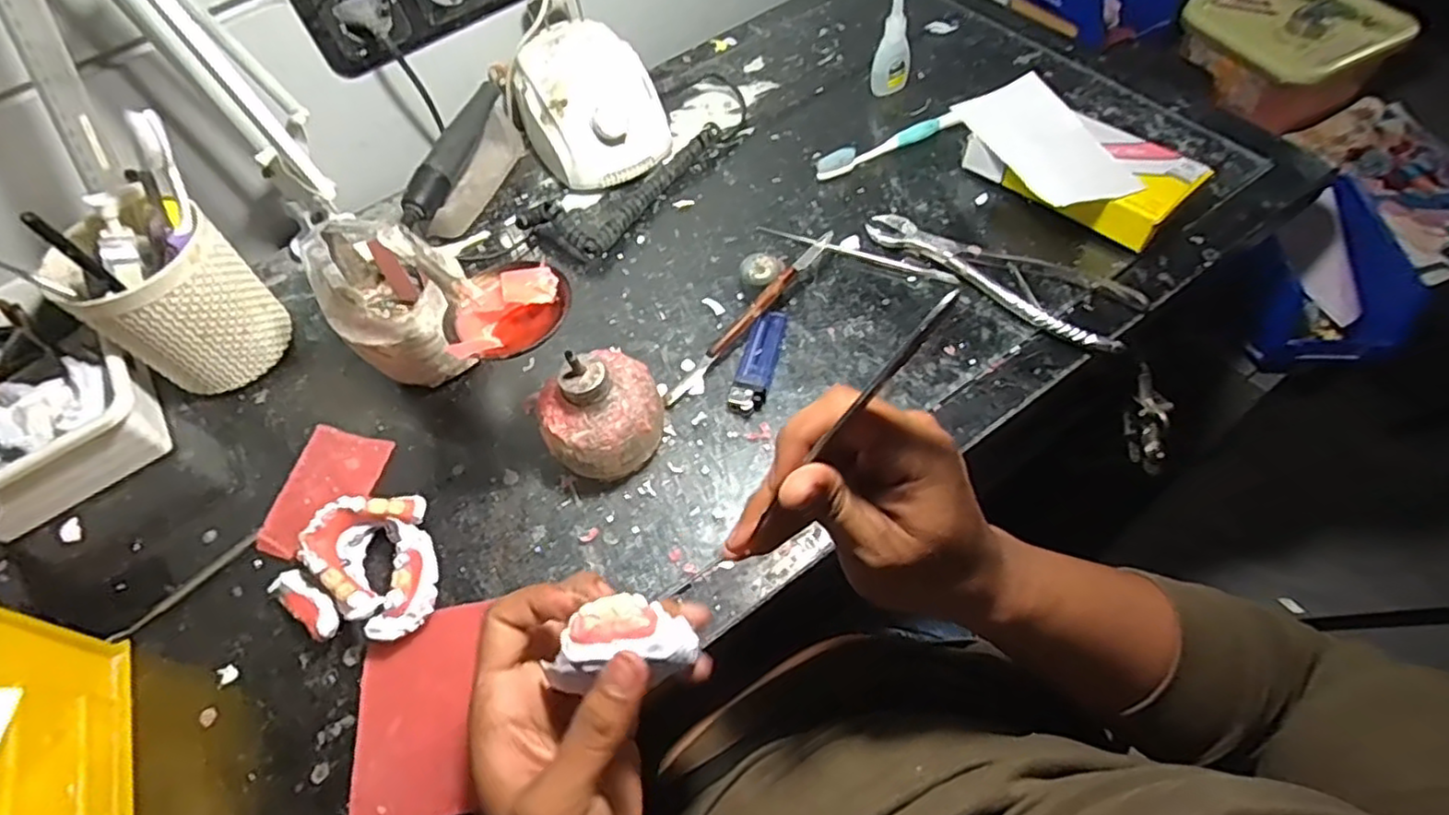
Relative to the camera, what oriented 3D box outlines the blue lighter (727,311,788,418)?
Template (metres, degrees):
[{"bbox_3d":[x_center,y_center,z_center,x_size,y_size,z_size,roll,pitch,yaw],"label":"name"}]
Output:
[{"bbox_3d":[0.025,-0.033,0.473,0.024,0.013,0.087,13,61,14],"label":"blue lighter"}]

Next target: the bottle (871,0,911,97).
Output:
[{"bbox_3d":[0.149,-0.315,0.600,0.032,0.082,0.024,6,59,9],"label":"bottle"}]

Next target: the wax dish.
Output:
[{"bbox_3d":[-0.122,-0.056,0.390,0.069,0.018,0.060,-10,58,0],"label":"wax dish"}]

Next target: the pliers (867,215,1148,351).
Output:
[{"bbox_3d":[0.199,-0.105,0.501,0.194,0.017,0.061,35,68,24],"label":"pliers"}]

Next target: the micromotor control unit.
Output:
[{"bbox_3d":[-0.115,-0.259,0.590,0.108,0.078,0.137,-30,60,-12],"label":"micromotor control unit"}]

